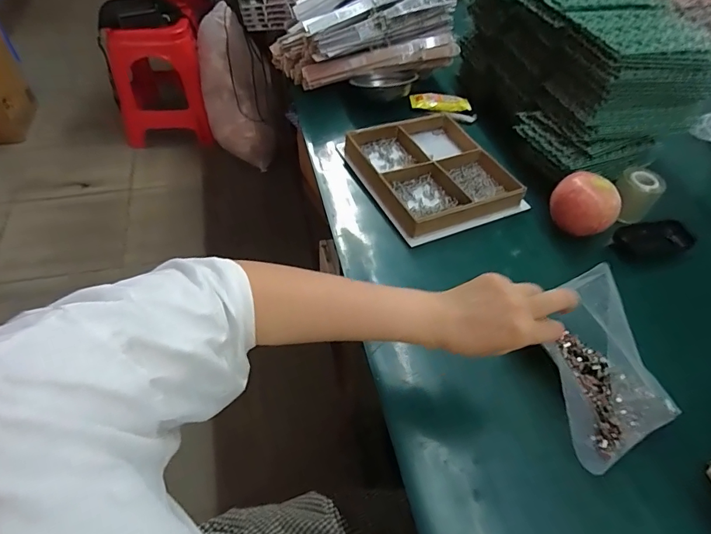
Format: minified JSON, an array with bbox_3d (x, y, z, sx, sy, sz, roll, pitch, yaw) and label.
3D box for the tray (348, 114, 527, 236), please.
[{"bbox_3d":[0.131,-0.159,0.707,0.226,0.033,0.232,-19,54,-19],"label":"tray"}]

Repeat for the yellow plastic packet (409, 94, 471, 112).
[{"bbox_3d":[0.165,-0.319,0.849,0.115,0.018,0.035,-1,50,-5],"label":"yellow plastic packet"}]

